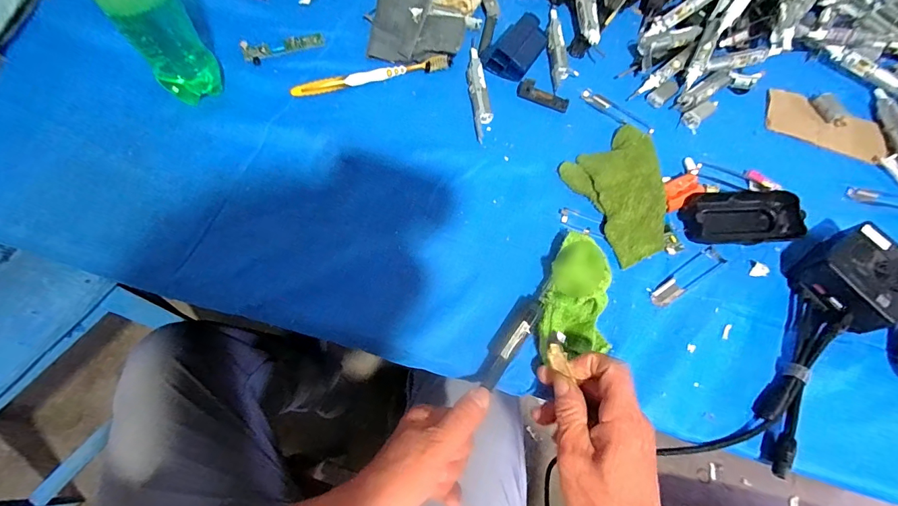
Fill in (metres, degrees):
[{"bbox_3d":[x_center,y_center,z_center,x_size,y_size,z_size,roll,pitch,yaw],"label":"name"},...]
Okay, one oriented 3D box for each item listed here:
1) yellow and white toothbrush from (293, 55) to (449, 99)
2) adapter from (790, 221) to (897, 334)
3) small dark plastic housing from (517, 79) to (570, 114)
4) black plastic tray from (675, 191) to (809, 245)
[{"bbox_3d":[-0.088,-0.206,0.465,0.182,0.012,0.019,-14,69,-8],"label":"yellow and white toothbrush"},{"bbox_3d":[0.385,0.023,0.381,0.079,0.049,0.080,-30,73,-14],"label":"adapter"},{"bbox_3d":[0.109,-0.183,0.466,0.061,0.020,0.014,21,69,6],"label":"small dark plastic housing"},{"bbox_3d":[0.299,-0.037,0.414,0.113,0.028,0.052,1,68,-2],"label":"black plastic tray"}]

